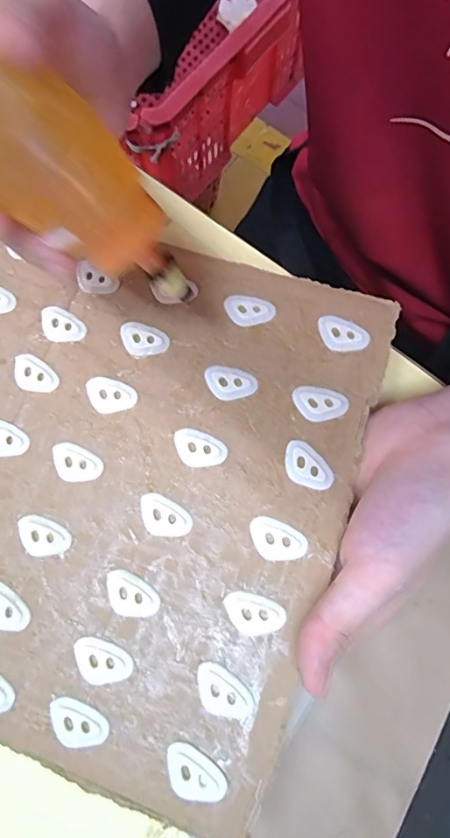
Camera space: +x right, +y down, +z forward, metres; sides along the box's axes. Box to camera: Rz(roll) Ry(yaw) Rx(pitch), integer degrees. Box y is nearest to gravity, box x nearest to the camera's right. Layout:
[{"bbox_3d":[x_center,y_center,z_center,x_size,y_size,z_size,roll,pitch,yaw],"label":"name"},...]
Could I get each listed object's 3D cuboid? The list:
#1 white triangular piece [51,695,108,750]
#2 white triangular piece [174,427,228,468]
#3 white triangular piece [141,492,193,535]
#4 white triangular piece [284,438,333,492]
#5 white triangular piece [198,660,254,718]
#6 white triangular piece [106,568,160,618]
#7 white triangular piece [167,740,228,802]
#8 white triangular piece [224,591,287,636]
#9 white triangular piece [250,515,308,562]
[{"bbox_3d":[-0.061,0.126,0.201,0.026,0.004,0.016,25,78,4],"label":"white triangular piece"},{"bbox_3d":[-0.013,0.014,0.231,0.026,0.004,0.017,27,76,5],"label":"white triangular piece"},{"bbox_3d":[-0.028,0.044,0.223,0.026,0.004,0.017,34,77,7],"label":"white triangular piece"},{"bbox_3d":[0.037,0.022,0.225,0.025,0.004,0.017,40,79,7],"label":"white triangular piece"},{"bbox_3d":[-0.001,0.112,0.201,0.025,0.004,0.016,33,79,6],"label":"white triangular piece"},{"bbox_3d":[-0.042,0.077,0.214,0.026,0.004,0.017,34,77,7],"label":"white triangular piece"},{"bbox_3d":[-0.013,0.140,0.193,0.025,0.005,0.017,33,79,6],"label":"white triangular piece"},{"bbox_3d":[0.012,0.083,0.209,0.025,0.004,0.016,11,77,1],"label":"white triangular piece"},{"bbox_3d":[0.023,0.054,0.217,0.025,0.004,0.017,23,78,3],"label":"white triangular piece"}]

